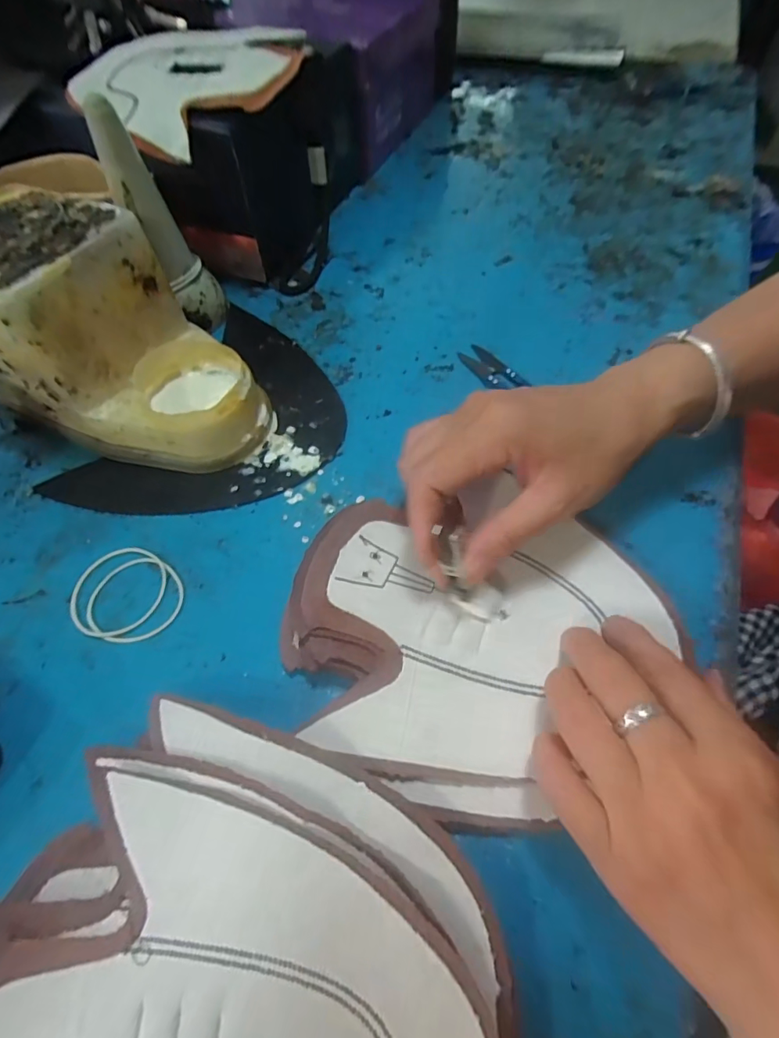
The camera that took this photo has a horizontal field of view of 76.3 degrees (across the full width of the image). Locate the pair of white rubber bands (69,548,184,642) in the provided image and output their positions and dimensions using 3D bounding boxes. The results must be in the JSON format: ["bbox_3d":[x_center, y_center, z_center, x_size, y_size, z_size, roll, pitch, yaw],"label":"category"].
[{"bbox_3d":[-0.146,0.041,0.277,0.064,0.004,0.053,12,59,10],"label":"pair of white rubber bands"}]

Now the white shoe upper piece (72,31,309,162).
[{"bbox_3d":[-0.147,-0.345,0.387,0.174,0.029,0.182,-33,62,-17],"label":"white shoe upper piece"}]

